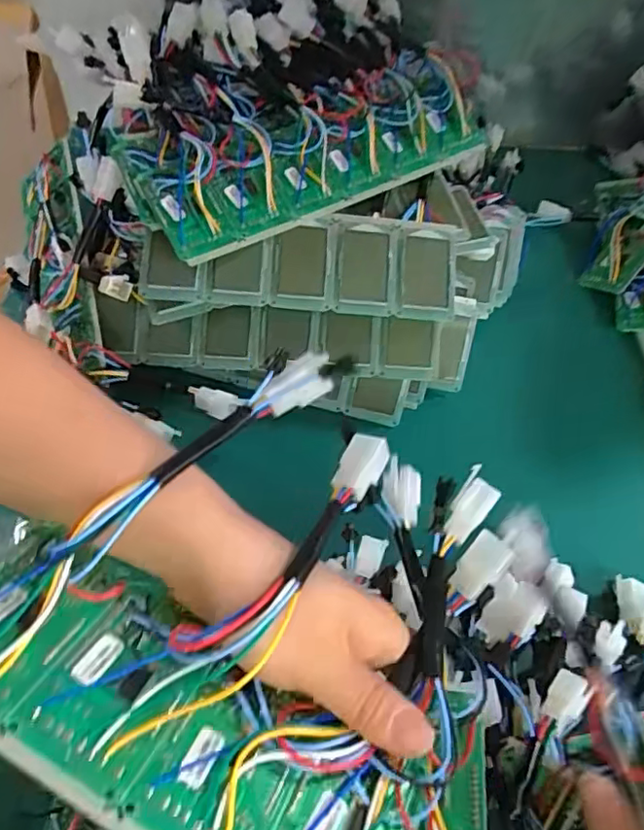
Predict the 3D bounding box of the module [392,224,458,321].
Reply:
[{"bbox_3d":[0.082,-0.115,0.491,0.050,0.012,0.079,8,79,-5],"label":"module"}]

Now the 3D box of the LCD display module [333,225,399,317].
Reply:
[{"bbox_3d":[0.035,-0.116,0.484,0.046,0.008,0.073,5,84,-1],"label":"LCD display module"}]

